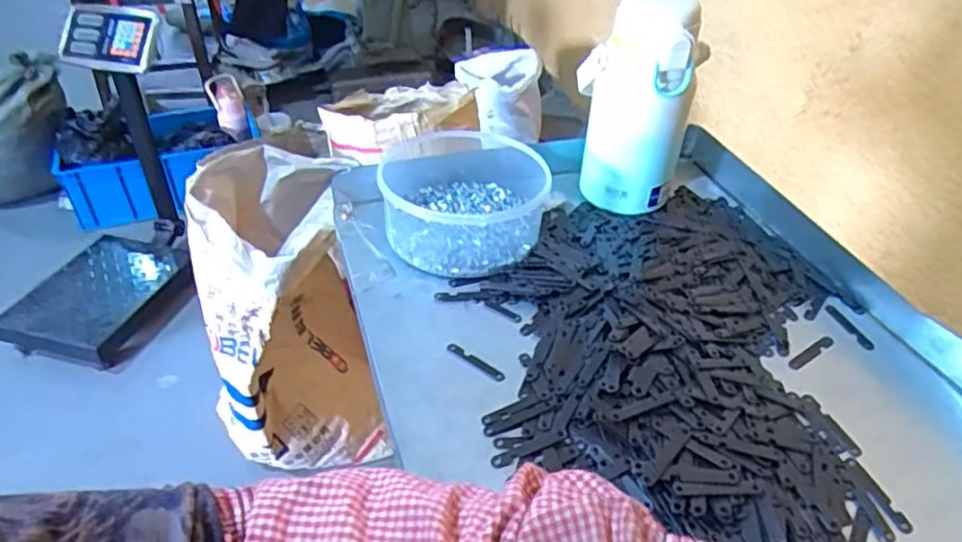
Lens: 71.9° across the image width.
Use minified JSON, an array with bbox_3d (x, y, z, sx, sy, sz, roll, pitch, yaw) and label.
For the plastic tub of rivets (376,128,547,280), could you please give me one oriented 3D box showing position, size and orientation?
[{"bbox_3d":[-0.015,-0.077,0.614,0.151,0.075,0.170,-3,38,-6],"label":"plastic tub of rivets"}]

